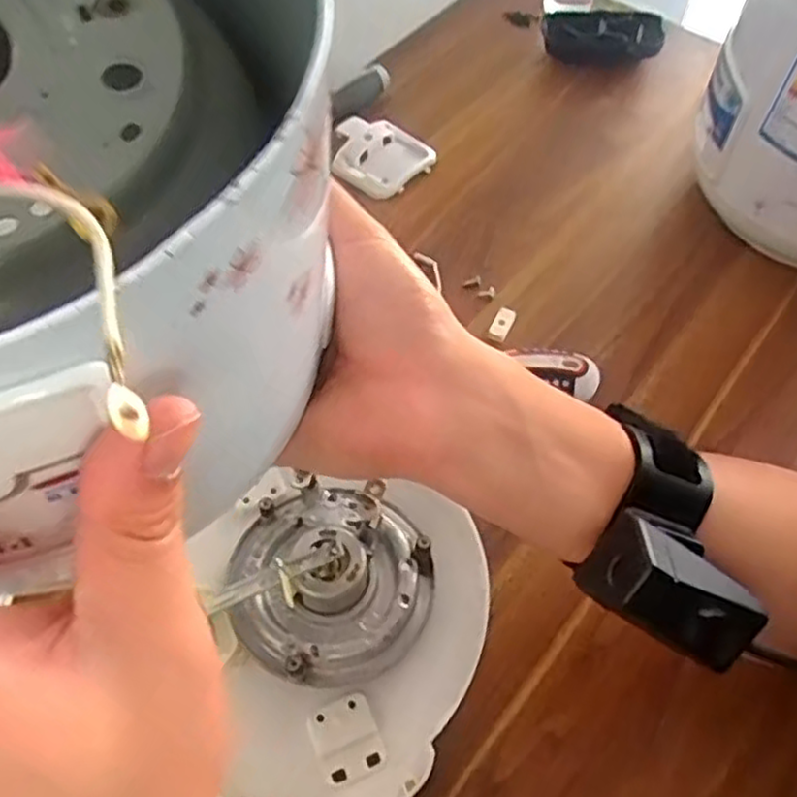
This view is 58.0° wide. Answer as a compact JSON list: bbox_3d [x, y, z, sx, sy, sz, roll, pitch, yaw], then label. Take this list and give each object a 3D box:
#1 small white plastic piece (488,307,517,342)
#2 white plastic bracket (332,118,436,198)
[{"bbox_3d":[0.072,-0.051,0.506,0.015,0.007,0.029,19,59,13],"label":"small white plastic piece"},{"bbox_3d":[-0.017,-0.206,0.604,0.077,0.022,0.073,33,63,20],"label":"white plastic bracket"}]

